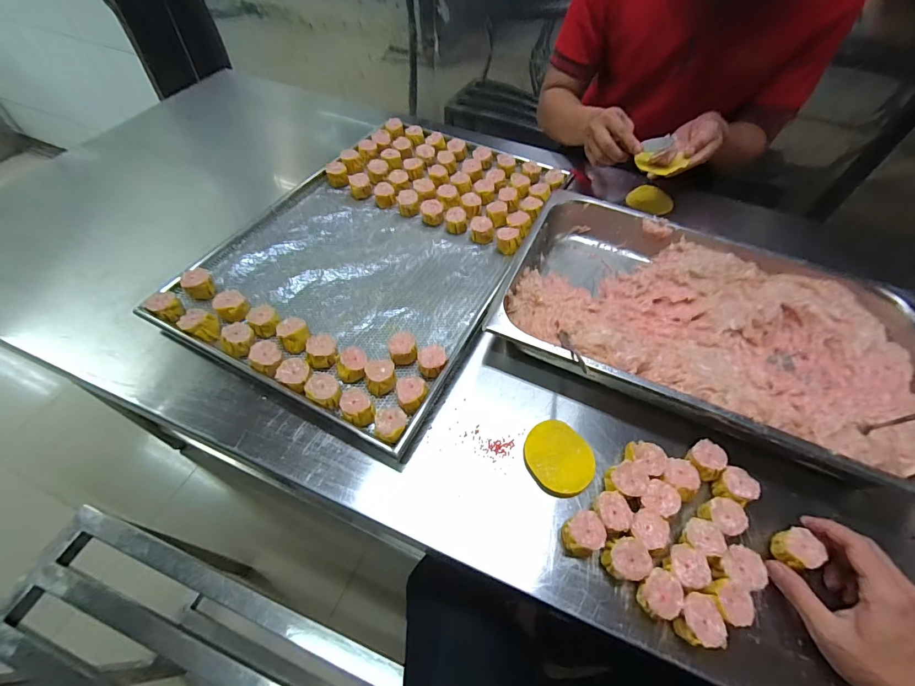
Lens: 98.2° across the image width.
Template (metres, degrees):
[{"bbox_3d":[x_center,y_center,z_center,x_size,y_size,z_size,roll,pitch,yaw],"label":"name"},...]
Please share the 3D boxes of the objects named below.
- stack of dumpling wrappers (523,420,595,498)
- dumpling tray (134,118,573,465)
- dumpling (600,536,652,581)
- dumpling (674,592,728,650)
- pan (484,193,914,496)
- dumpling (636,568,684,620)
[{"bbox_3d":[0.116,0.132,0.458,0.079,0.018,0.081,-38,66,-26],"label":"stack of dumpling wrappers"},{"bbox_3d":[-0.111,-0.165,0.638,0.403,0.038,0.592,25,57,13],"label":"dumpling tray"},{"bbox_3d":[0.163,0.214,0.390,0.040,0.034,0.035,-8,56,-9],"label":"dumpling"},{"bbox_3d":[0.217,0.253,0.363,0.035,0.034,0.039,6,55,0],"label":"dumpling"},{"bbox_3d":[0.332,-0.025,0.545,0.512,0.071,0.318,23,57,12],"label":"pan"},{"bbox_3d":[0.188,0.239,0.375,0.035,0.035,0.038,2,55,-3],"label":"dumpling"}]

